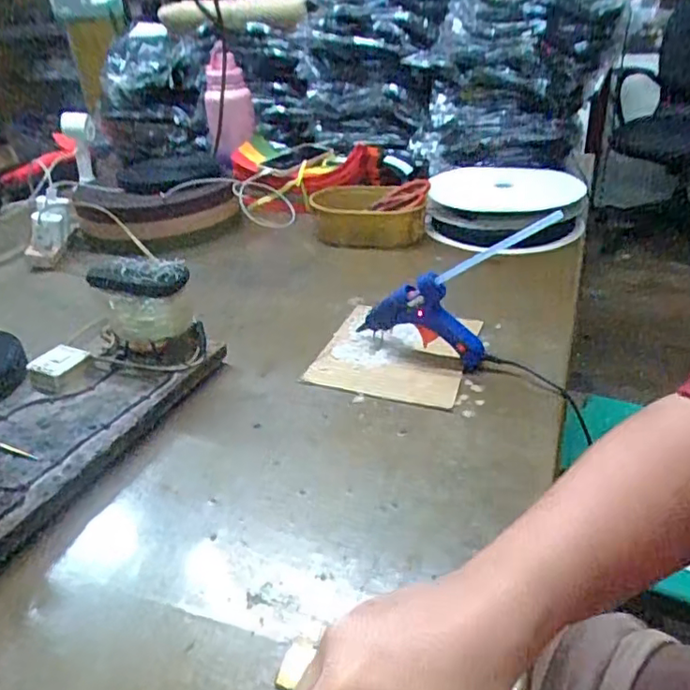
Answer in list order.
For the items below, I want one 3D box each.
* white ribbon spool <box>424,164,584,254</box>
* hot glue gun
[{"bbox_3d":[0.269,-0.234,0.989,0.252,0.079,0.270,-4,31,2],"label":"white ribbon spool"},{"bbox_3d":[0.082,-0.030,0.614,0.135,0.095,0.025,12,35,27],"label":"hot glue gun"}]

